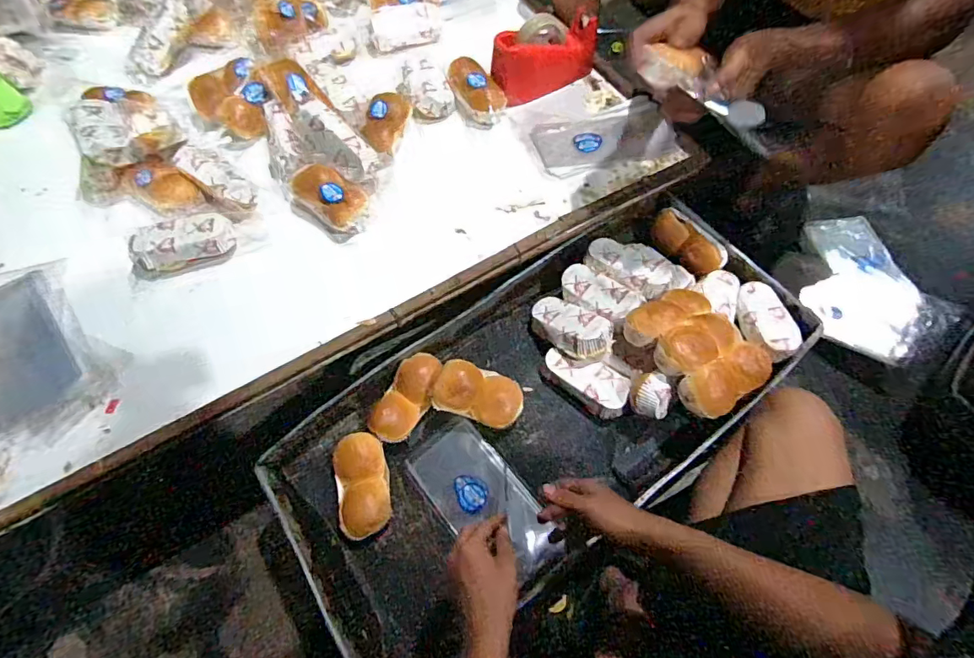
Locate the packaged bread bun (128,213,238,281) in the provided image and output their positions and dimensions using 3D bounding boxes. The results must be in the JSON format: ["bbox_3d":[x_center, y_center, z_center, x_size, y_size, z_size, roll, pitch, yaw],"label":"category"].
[{"bbox_3d":[-0.475,-0.129,0.725,0.159,0.051,0.069,-14,64,-3],"label":"packaged bread bun"}]

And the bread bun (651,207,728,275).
[{"bbox_3d":[0.361,-0.158,0.831,0.140,0.057,0.049,45,44,18],"label":"bread bun"}]

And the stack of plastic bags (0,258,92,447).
[{"bbox_3d":[-0.674,0.034,0.683,0.156,0.024,0.304,-27,66,-9],"label":"stack of plastic bags"}]

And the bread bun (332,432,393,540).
[{"bbox_3d":[-0.182,0.224,0.680,0.075,0.042,0.143,-12,64,-2],"label":"bread bun"}]

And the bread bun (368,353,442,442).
[{"bbox_3d":[-0.124,0.105,0.728,0.065,0.041,0.139,26,69,15],"label":"bread bun"}]

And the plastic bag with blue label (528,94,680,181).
[{"bbox_3d":[0.206,-0.340,0.833,0.240,0.010,0.136,-16,64,-4],"label":"plastic bag with blue label"}]

